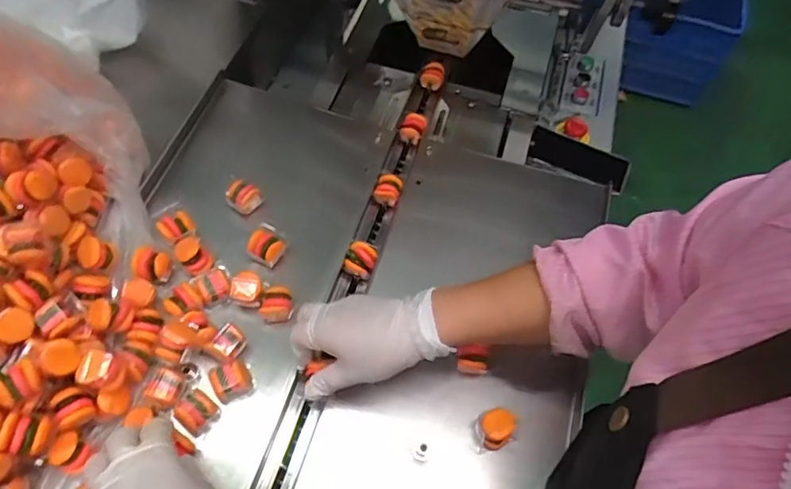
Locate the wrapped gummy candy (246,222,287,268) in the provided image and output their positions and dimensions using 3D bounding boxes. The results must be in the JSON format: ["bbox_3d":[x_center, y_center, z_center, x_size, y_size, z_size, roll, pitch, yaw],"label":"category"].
[{"bbox_3d":[-0.135,0.002,0.581,0.031,0.031,0.031,38,65,17],"label":"wrapped gummy candy"}]

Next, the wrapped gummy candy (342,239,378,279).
[{"bbox_3d":[-0.038,0.015,0.603,0.033,0.025,0.033,20,61,8],"label":"wrapped gummy candy"}]

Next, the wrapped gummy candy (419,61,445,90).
[{"bbox_3d":[0.051,-0.234,0.766,0.033,0.028,0.031,1,60,-2],"label":"wrapped gummy candy"}]

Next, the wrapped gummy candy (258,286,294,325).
[{"bbox_3d":[-0.119,0.060,0.552,0.033,0.026,0.030,-12,62,-9],"label":"wrapped gummy candy"}]

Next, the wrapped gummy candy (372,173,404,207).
[{"bbox_3d":[-0.009,-0.064,0.657,0.033,0.027,0.033,15,61,6],"label":"wrapped gummy candy"}]

